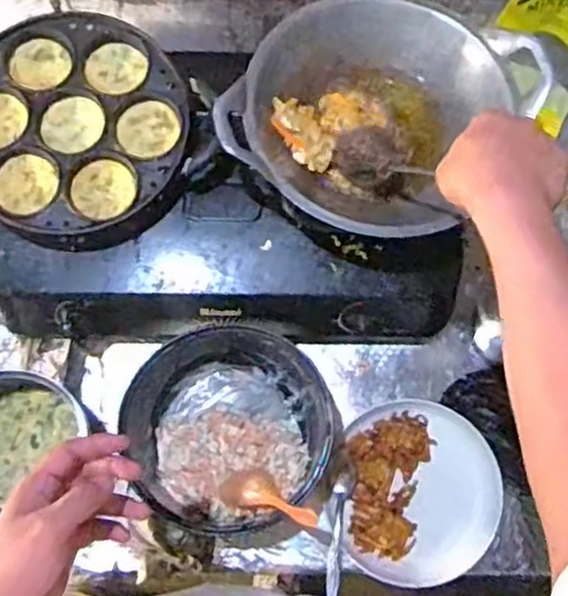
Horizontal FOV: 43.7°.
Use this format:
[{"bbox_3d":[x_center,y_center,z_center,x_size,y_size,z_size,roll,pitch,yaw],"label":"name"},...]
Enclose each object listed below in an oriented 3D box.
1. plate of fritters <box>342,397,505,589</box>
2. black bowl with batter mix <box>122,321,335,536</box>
[{"bbox_3d":[0.176,0.242,0.894,0.193,0.031,0.219,-2,75,-1],"label":"plate of fritters"},{"bbox_3d":[-0.070,0.162,0.869,0.220,0.102,0.223,4,75,0],"label":"black bowl with batter mix"}]

